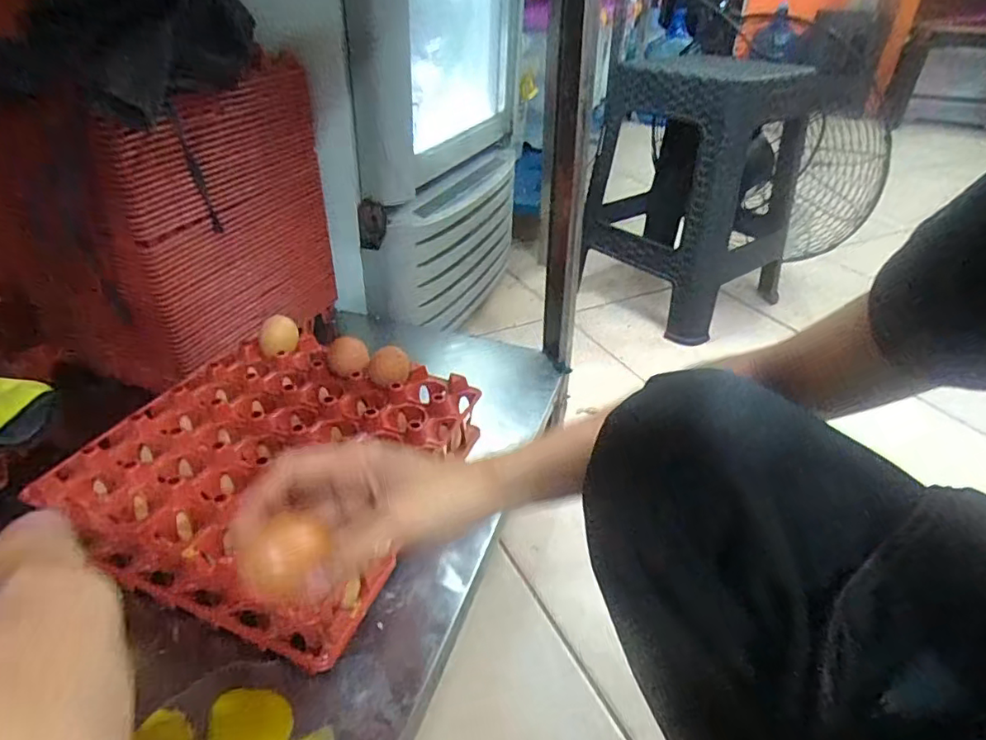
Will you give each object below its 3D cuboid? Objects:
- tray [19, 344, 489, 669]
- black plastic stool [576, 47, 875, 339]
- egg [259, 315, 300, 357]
[{"bbox_3d":[-0.195,0.080,0.538,0.276,0.071,0.282,15,37,16],"label":"tray"},{"bbox_3d":[0.420,-0.377,1.196,0.382,0.454,0.362,-19,40,-28],"label":"black plastic stool"},{"bbox_3d":[-0.237,-0.039,0.633,0.042,0.041,0.041,-12,38,-20],"label":"egg"}]

